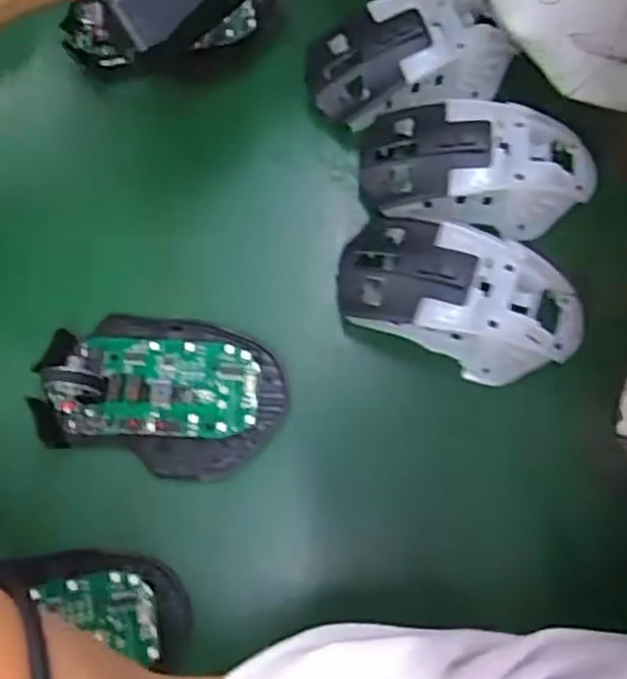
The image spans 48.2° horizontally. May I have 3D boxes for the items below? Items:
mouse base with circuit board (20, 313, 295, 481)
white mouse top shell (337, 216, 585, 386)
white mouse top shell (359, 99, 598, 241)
[{"bbox_3d":[-0.070,0.022,0.319,0.112,0.031,0.074,4,74,2],"label":"mouse base with circuit board"},{"bbox_3d":[0.068,-0.020,0.325,0.113,0.032,0.058,20,75,6],"label":"white mouse top shell"},{"bbox_3d":[0.083,-0.088,0.346,0.114,0.034,0.062,4,74,2],"label":"white mouse top shell"}]

